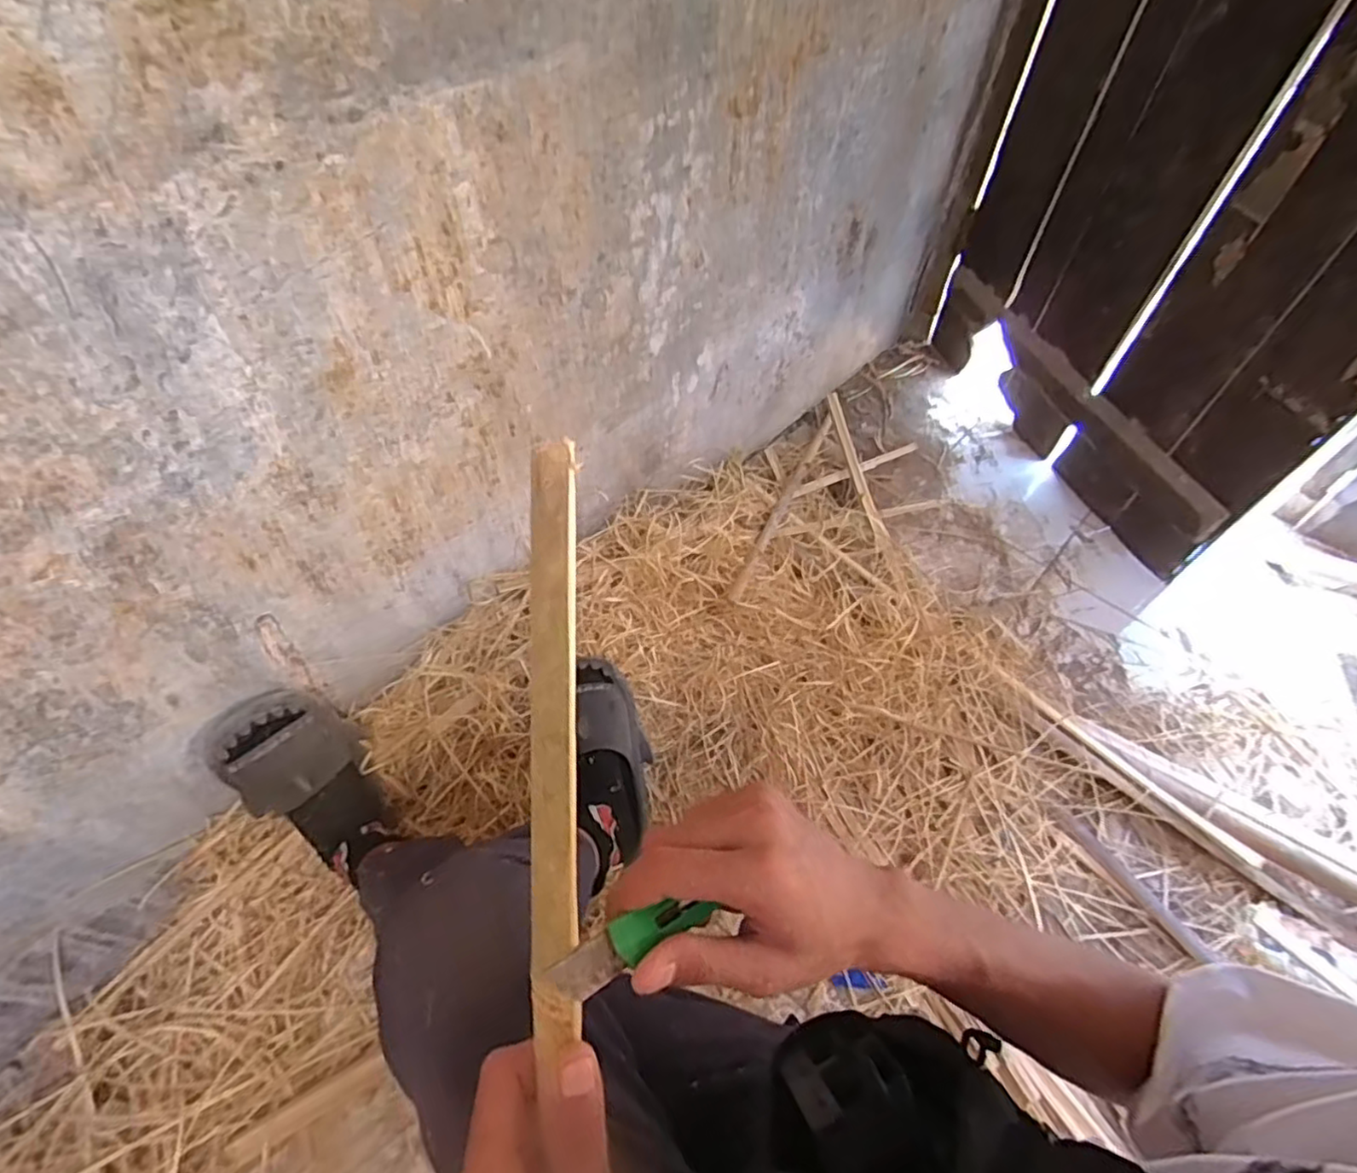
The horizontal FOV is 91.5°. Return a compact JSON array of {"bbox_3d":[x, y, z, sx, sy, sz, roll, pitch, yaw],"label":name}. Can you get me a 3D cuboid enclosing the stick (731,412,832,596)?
[{"bbox_3d":[0.208,-0.175,1.251,0.022,0.032,0.635,20,44,12],"label":"stick"}]

